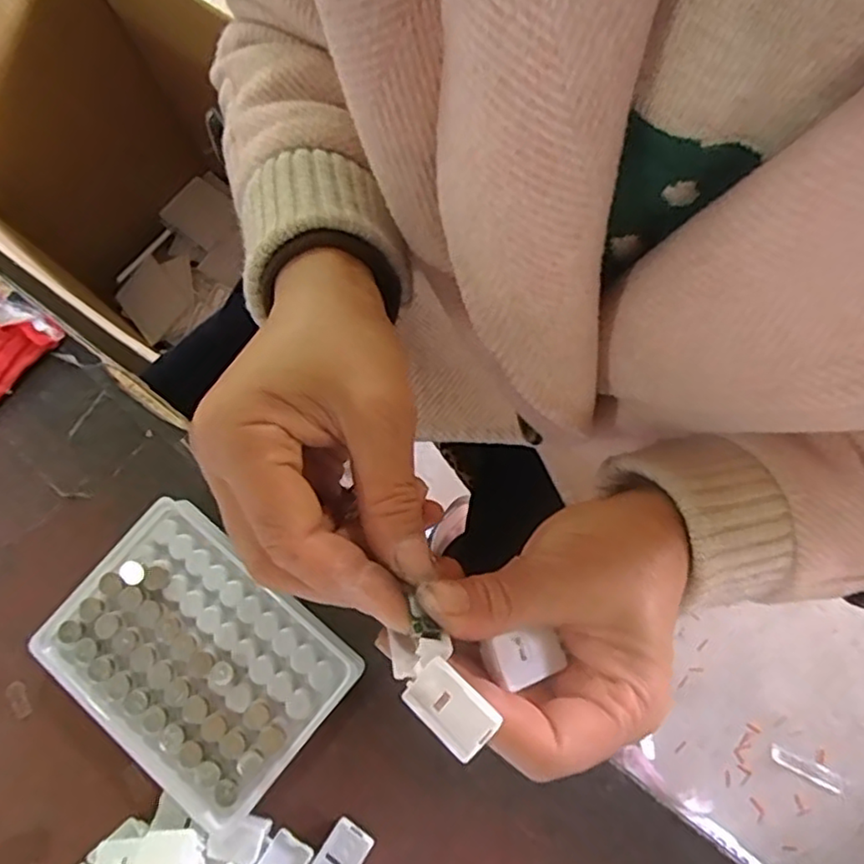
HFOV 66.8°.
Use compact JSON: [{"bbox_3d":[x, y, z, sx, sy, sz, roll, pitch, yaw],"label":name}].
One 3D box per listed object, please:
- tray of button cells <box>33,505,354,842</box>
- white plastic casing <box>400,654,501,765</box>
[{"bbox_3d":[-0.112,0.109,0.318,0.128,0.031,0.098,38,80,10],"label":"tray of button cells"},{"bbox_3d":[0.005,0.083,0.197,0.028,0.009,0.018,43,81,10],"label":"white plastic casing"}]

